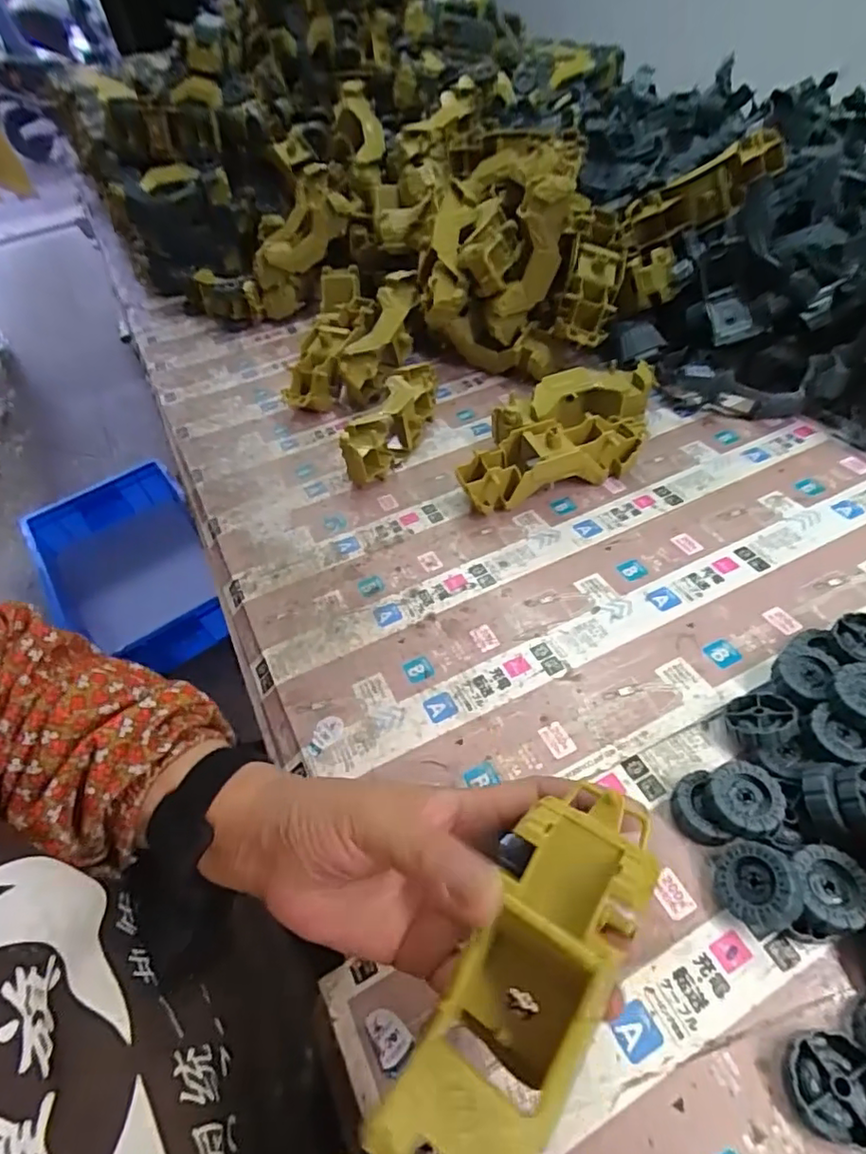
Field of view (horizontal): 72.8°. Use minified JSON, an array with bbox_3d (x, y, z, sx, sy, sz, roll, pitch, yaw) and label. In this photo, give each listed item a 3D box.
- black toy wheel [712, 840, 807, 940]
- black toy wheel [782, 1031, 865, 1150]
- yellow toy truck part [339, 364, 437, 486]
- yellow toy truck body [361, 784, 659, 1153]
[{"bbox_3d":[0.167,0.158,0.300,0.038,0.017,0.038,-45,32,14],"label":"black toy wheel"},{"bbox_3d":[0.176,0.224,0.257,0.039,0.010,0.038,-3,48,4],"label":"black toy wheel"},{"bbox_3d":[-0.040,-0.162,0.608,0.049,0.052,0.160,14,51,18],"label":"yellow toy truck part"},{"bbox_3d":[0.036,0.160,0.225,0.053,0.049,0.162,28,75,28],"label":"yellow toy truck body"}]

